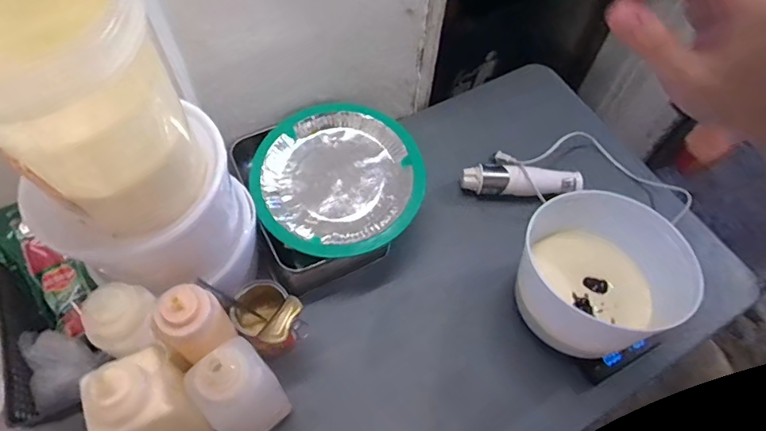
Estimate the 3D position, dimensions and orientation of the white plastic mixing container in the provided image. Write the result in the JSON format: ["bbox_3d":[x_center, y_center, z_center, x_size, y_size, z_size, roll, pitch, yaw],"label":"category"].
[{"bbox_3d":[0.296,0.081,0.658,0.182,0.115,0.197,1,59,-1],"label":"white plastic mixing container"}]

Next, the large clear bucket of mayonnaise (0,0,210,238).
[{"bbox_3d":[-0.264,-0.094,0.412,0.148,0.219,0.144,40,66,19],"label":"large clear bucket of mayonnaise"}]

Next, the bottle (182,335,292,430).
[{"bbox_3d":[-0.162,0.205,0.551,0.079,0.197,0.073,-39,68,-22],"label":"bottle"}]

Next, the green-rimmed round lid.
[{"bbox_3d":[-0.069,-0.059,0.713,0.247,0.044,0.236,1,59,-1],"label":"green-rimmed round lid"}]

